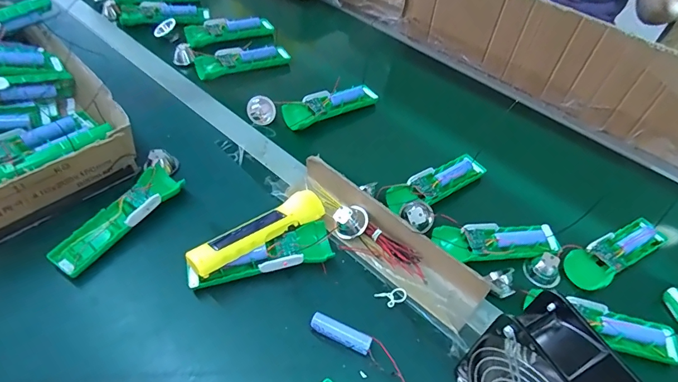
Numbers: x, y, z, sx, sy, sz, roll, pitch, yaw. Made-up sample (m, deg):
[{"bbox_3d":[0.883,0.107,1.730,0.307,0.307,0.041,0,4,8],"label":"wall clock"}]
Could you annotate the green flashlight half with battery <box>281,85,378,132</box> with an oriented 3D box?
[{"bbox_3d":[-0.015,-0.141,0.684,0.166,0.028,0.050,-25,53,-27],"label":"green flashlight half with battery"}]

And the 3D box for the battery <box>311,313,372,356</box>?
[{"bbox_3d":[0.002,0.151,0.442,0.064,0.019,0.019,23,48,16],"label":"battery"}]

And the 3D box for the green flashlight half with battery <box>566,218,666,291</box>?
[{"bbox_3d":[0.357,0.074,0.541,0.158,0.022,0.050,-21,51,-24],"label":"green flashlight half with battery"}]

